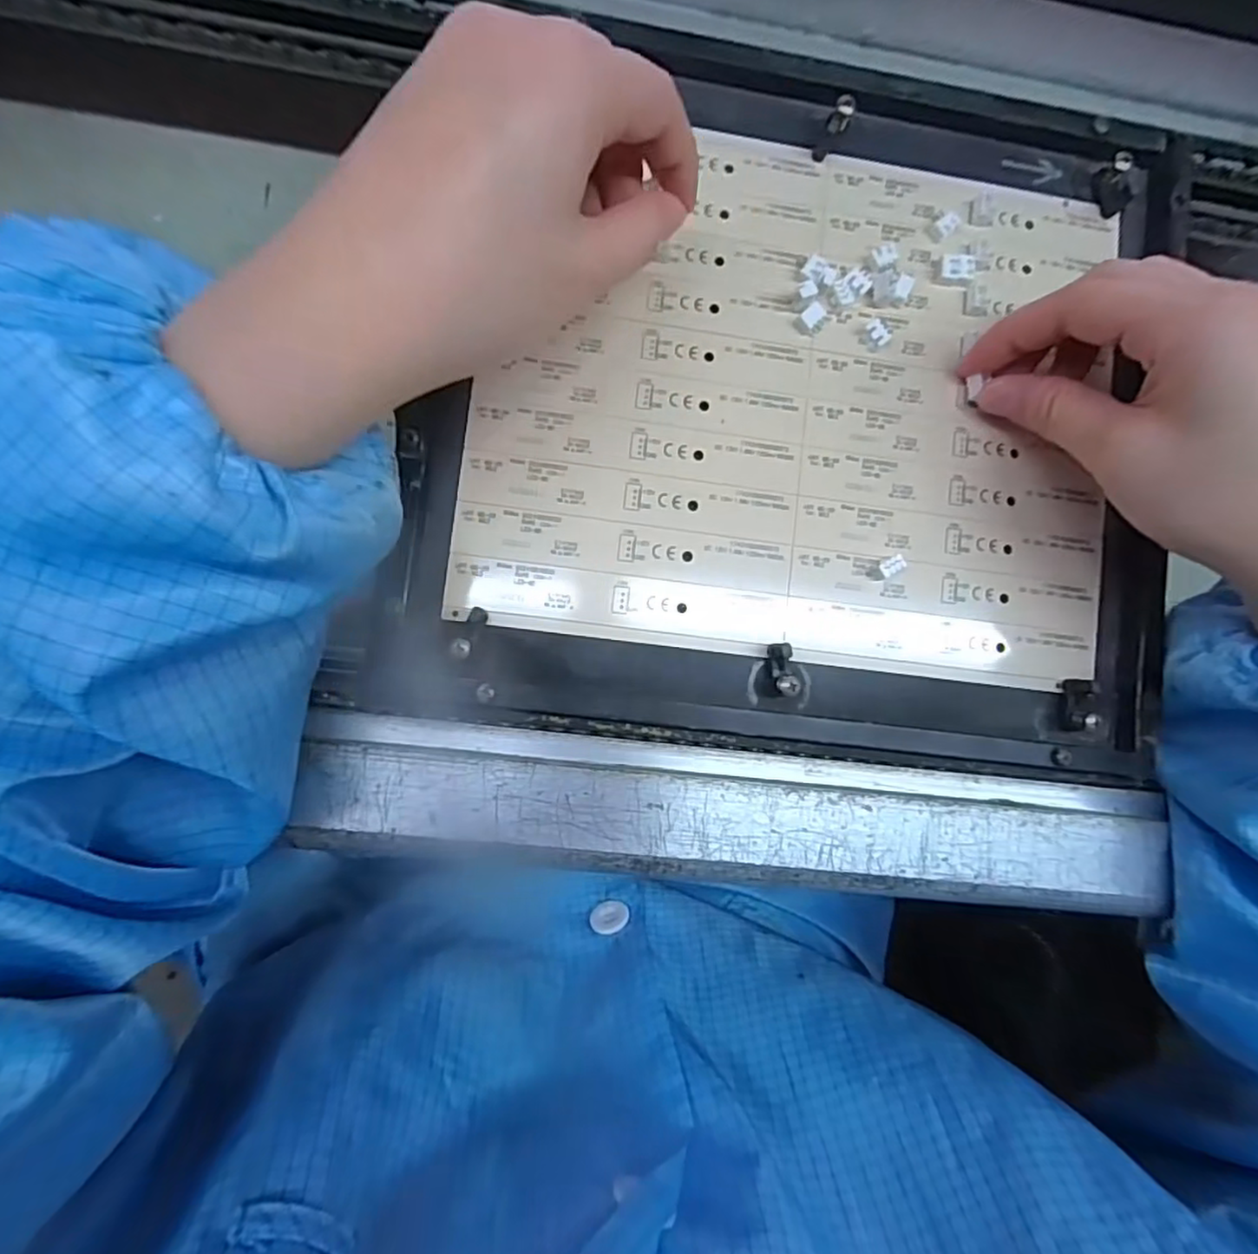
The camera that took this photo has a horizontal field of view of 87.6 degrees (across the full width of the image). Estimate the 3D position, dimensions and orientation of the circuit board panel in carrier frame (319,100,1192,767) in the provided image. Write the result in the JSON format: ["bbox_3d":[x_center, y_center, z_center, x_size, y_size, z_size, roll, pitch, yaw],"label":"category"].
[{"bbox_3d":[0.064,-0.085,0.260,0.301,0.019,0.256,6,85,-5],"label":"circuit board panel in carrier frame"}]

